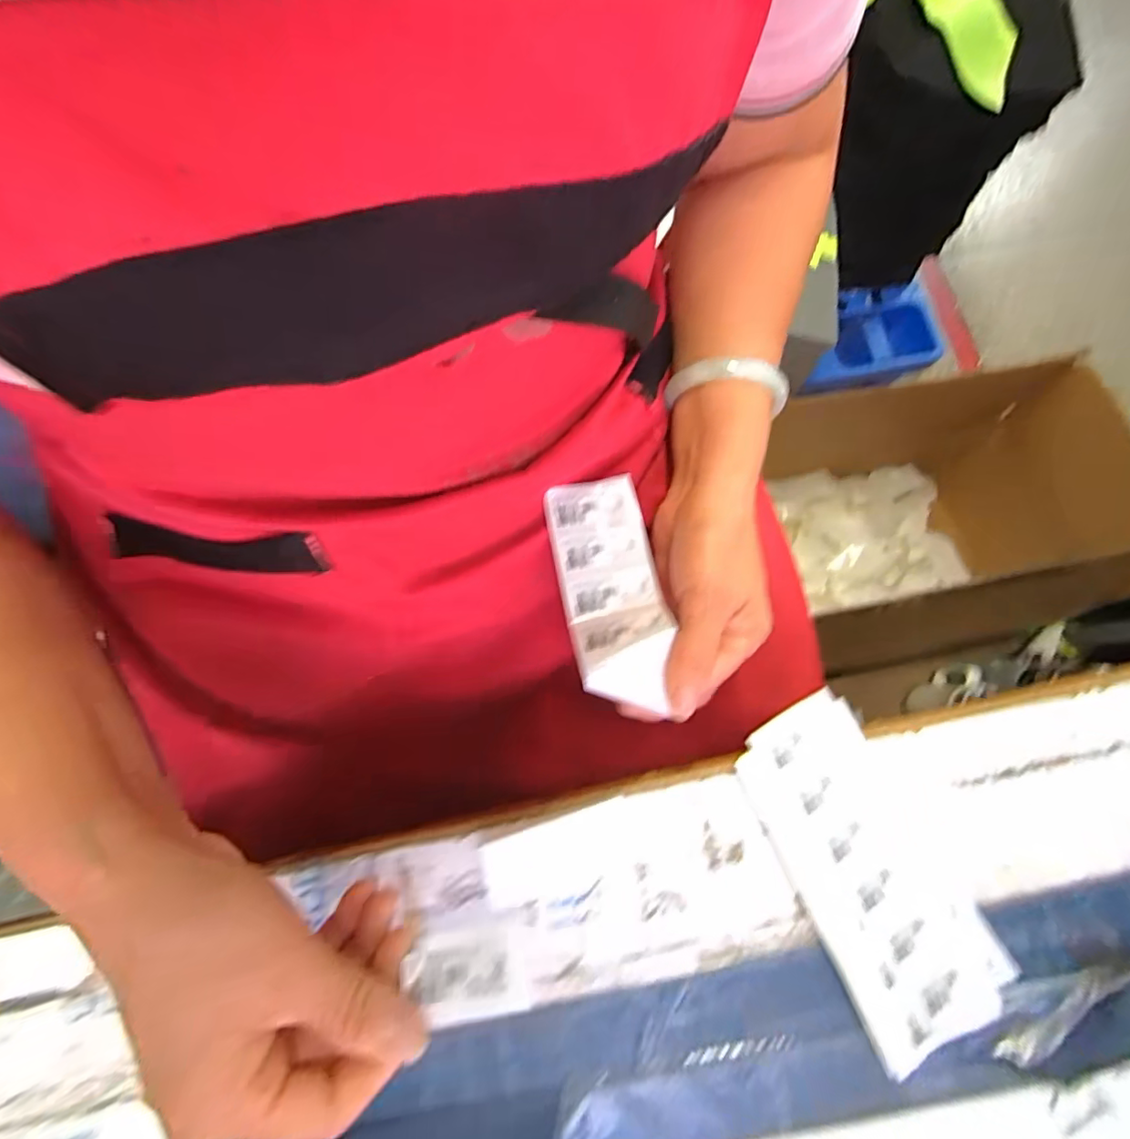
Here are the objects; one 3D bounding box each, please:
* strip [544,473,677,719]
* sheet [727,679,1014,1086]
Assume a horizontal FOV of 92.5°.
[{"bbox_3d":[0.024,0.009,0.294,0.051,0.013,0.125,-9,69,-2],"label":"strip"},{"bbox_3d":[0.151,0.150,0.277,0.077,0.014,0.158,-28,78,-6],"label":"sheet"}]

